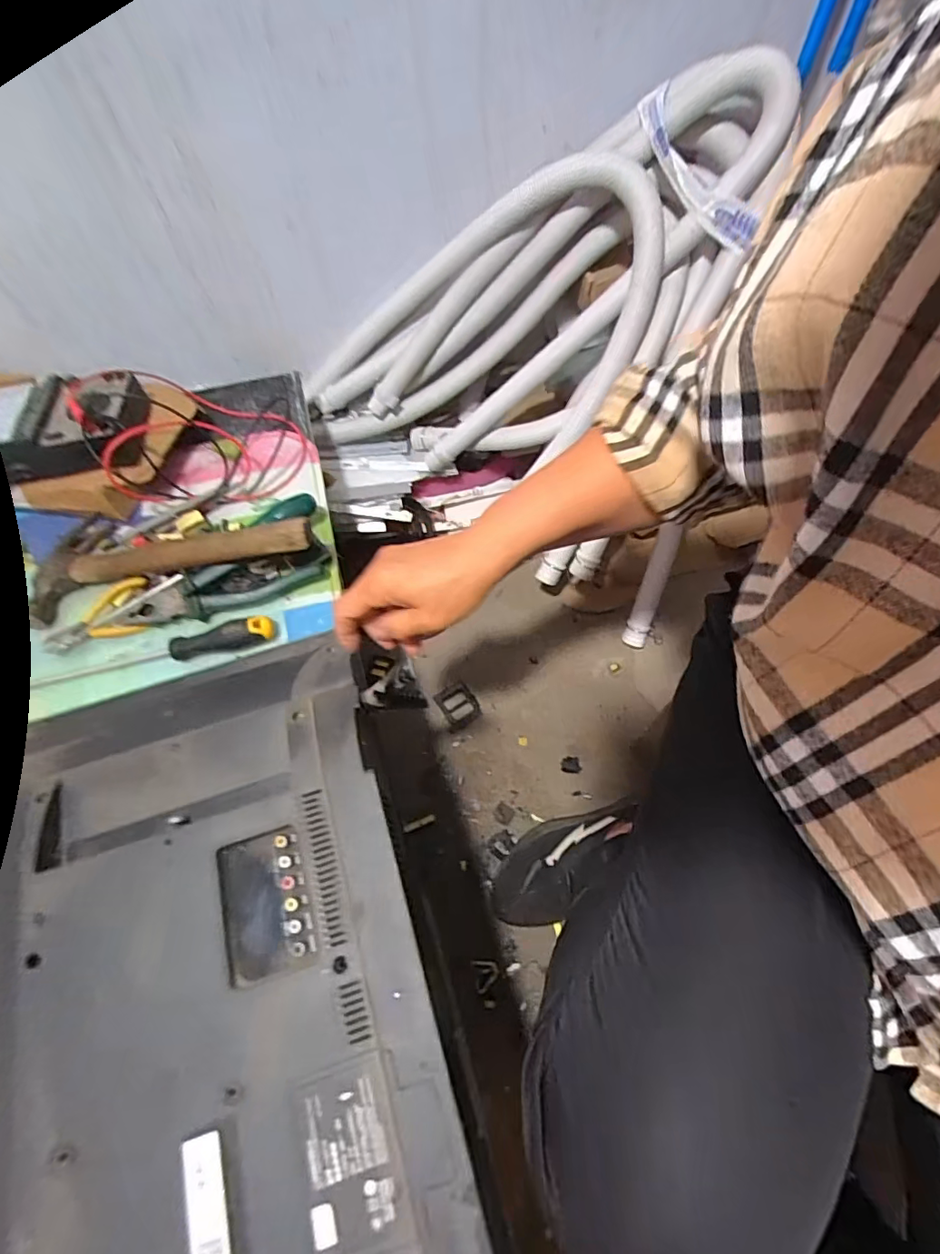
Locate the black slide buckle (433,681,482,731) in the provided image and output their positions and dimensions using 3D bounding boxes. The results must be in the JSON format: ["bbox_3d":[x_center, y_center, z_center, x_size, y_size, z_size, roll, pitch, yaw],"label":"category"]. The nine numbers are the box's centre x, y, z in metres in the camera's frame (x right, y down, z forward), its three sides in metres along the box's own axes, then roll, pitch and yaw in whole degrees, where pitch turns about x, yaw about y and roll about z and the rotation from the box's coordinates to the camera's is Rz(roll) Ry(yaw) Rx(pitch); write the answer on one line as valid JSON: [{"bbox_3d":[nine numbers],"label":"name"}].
[{"bbox_3d":[-0.017,0.114,0.799,0.053,0.015,0.061,-29,66,-10],"label":"black slide buckle"}]

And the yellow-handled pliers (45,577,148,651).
[{"bbox_3d":[-0.369,-0.012,0.540,0.098,0.023,0.055,-20,65,-6],"label":"yellow-handled pliers"}]

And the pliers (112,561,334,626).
[{"bbox_3d":[-0.246,-0.039,0.545,0.199,0.033,0.050,-9,64,-1],"label":"pliers"}]

